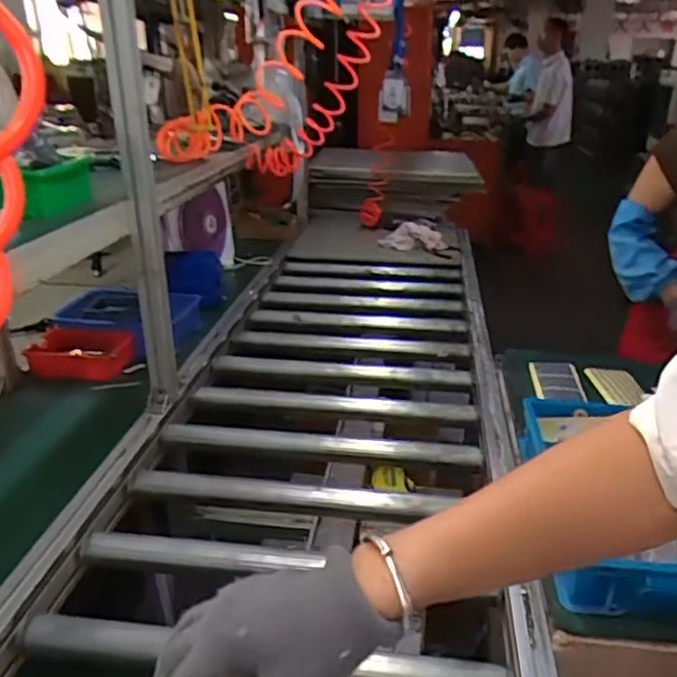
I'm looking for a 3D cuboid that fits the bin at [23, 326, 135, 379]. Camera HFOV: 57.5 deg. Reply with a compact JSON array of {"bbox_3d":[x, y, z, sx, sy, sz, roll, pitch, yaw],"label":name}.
[{"bbox_3d":[-0.574,0.036,1.371,0.207,0.074,0.128,2,22,-3],"label":"bin"}]

